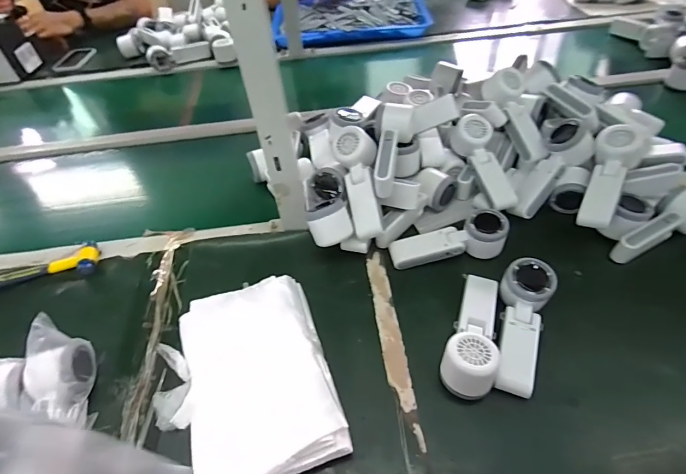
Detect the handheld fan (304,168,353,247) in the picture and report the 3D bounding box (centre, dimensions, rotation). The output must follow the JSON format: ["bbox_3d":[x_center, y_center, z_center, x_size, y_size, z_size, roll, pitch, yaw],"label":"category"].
[{"bbox_3d":[-0.024,-0.047,0.574,0.063,0.054,0.117,-9,48,-4],"label":"handheld fan"}]

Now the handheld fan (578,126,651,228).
[{"bbox_3d":[0.389,-0.091,0.565,0.069,0.049,0.179,24,75,24],"label":"handheld fan"}]

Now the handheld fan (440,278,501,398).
[{"bbox_3d":[0.164,0.114,0.479,0.057,0.064,0.162,16,51,18],"label":"handheld fan"}]

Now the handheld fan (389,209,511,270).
[{"bbox_3d":[0.152,0.005,0.572,0.161,0.055,0.055,-6,48,-1],"label":"handheld fan"}]

